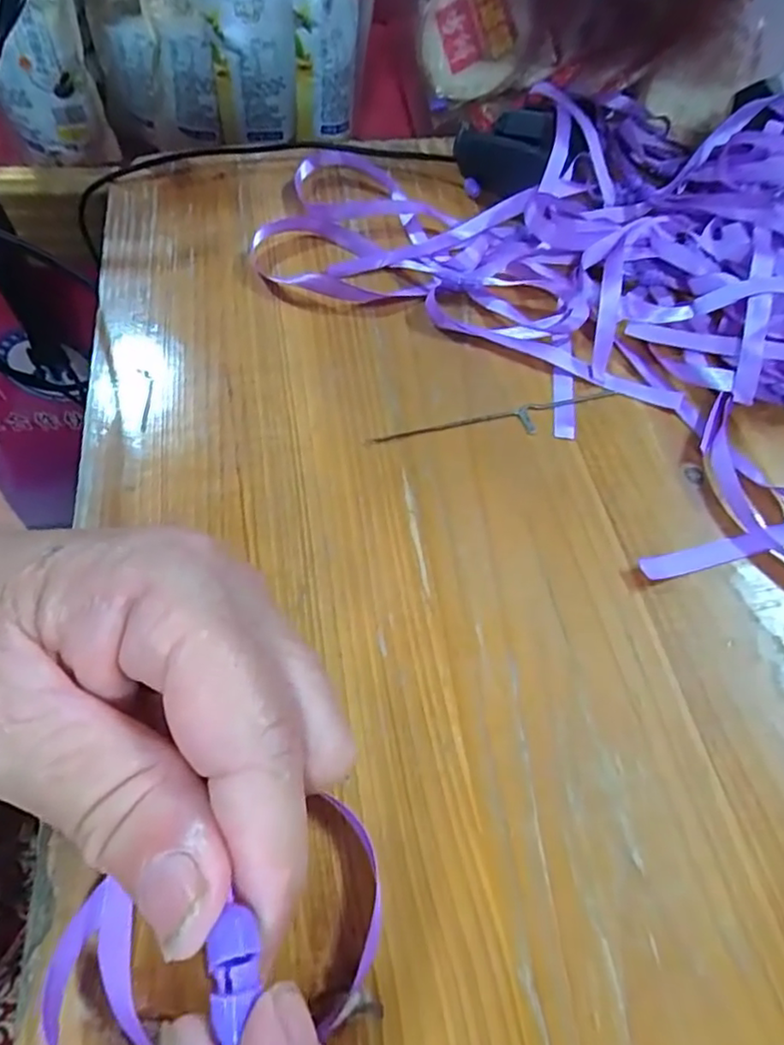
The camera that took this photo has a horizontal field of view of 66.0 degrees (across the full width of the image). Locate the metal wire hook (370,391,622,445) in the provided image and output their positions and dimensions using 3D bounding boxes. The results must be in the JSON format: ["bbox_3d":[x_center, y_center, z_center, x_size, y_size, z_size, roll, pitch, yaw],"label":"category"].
[{"bbox_3d":[0.051,-0.046,0.283,0.123,0.006,0.014,-15,60,-9],"label":"metal wire hook"}]

